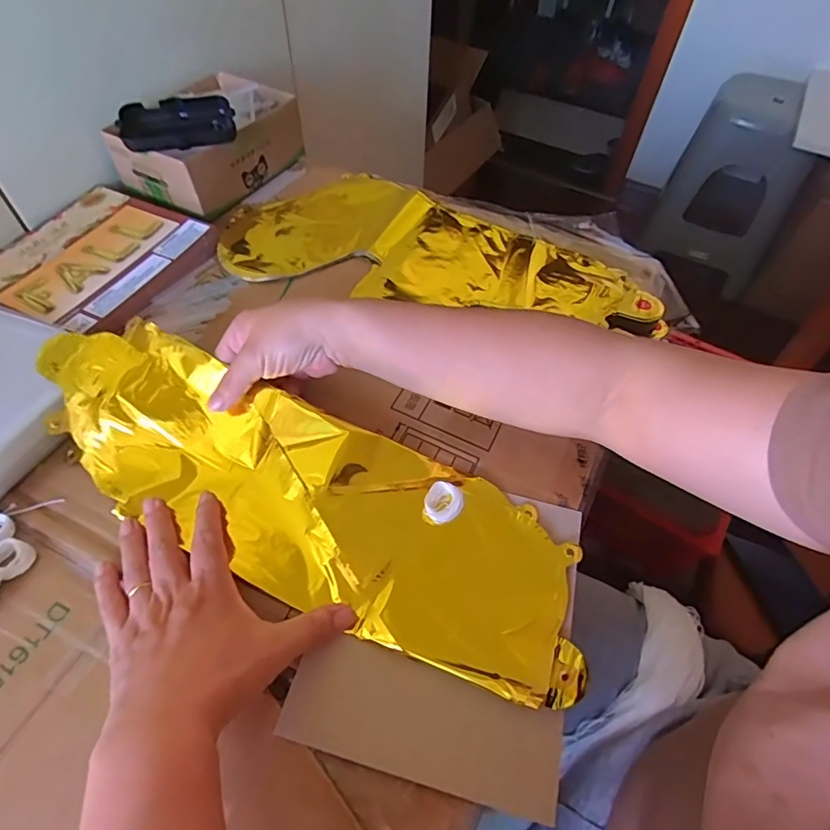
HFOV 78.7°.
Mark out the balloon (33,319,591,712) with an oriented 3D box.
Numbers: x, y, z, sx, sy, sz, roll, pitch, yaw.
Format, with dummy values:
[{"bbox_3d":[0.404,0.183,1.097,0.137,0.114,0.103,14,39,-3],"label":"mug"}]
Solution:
[{"bbox_3d":[-0.082,0.052,0.372,0.423,0.041,0.135,26,58,8],"label":"balloon"}]

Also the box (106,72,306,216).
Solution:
[{"bbox_3d":[-0.241,-0.326,0.590,0.141,0.082,0.193,29,58,15],"label":"box"}]

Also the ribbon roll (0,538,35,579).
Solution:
[{"bbox_3d":[-0.271,0.096,0.338,0.026,0.009,0.024,2,55,-3],"label":"ribbon roll"}]

